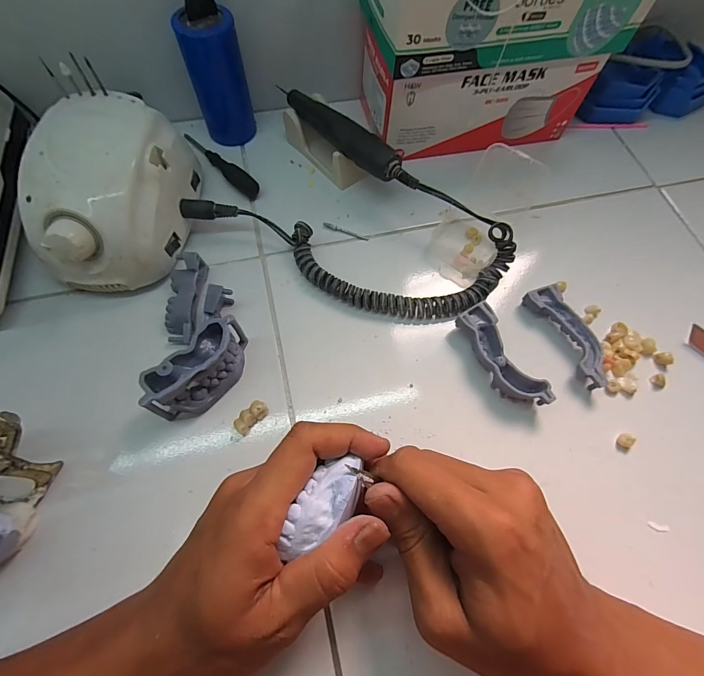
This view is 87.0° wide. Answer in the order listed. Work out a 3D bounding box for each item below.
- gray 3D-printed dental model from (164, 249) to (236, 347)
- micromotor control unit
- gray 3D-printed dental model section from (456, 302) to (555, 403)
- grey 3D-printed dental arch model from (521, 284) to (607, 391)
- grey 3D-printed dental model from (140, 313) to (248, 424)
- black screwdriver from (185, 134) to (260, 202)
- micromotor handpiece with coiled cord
[{"bbox_3d":[-0.122,-0.031,0.295,0.047,0.027,0.069,4,67,0],"label":"gray 3D-printed dental model"},{"bbox_3d":[-0.187,-0.111,0.297,0.091,0.080,0.136,7,67,1],"label":"micromotor control unit"},{"bbox_3d":[0.112,0.017,0.284,0.030,0.022,0.086,-27,70,-13],"label":"gray 3D-printed dental model section"},{"bbox_3d":[0.173,-0.002,0.295,0.031,0.016,0.087,-19,69,-10],"label":"grey 3D-printed dental arch model"},{"bbox_3d":[-0.106,0.024,0.265,0.033,0.041,0.078,42,72,15],"label":"grey 3D-printed dental model"},{"bbox_3d":[-0.131,-0.174,0.370,0.017,0.011,0.111,-42,74,-17],"label":"black screwdriver"},{"bbox_3d":[0.009,-0.114,0.327,0.263,0.043,0.165,29,69,10],"label":"micromotor handpiece with coiled cord"}]

